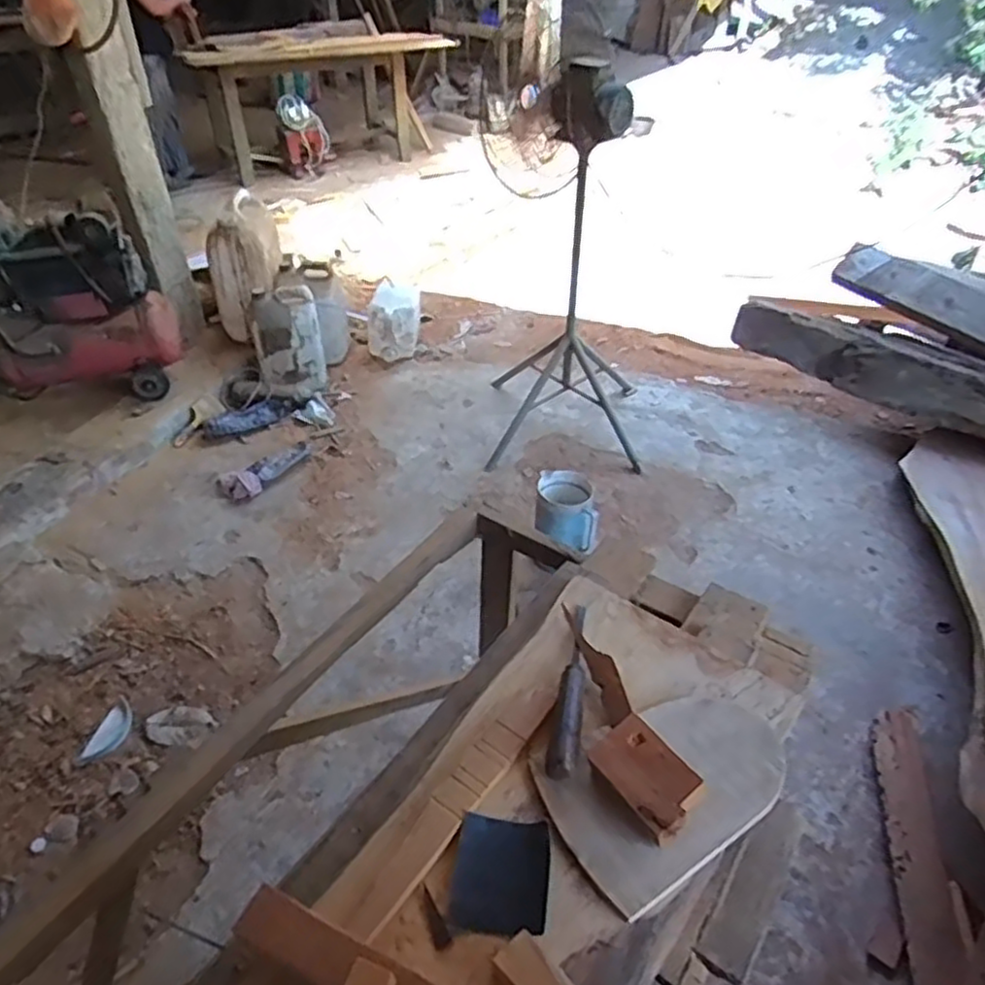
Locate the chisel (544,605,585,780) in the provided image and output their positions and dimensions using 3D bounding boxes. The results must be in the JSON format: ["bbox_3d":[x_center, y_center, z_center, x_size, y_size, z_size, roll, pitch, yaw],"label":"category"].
[{"bbox_3d":[0.087,0.204,0.776,0.028,0.036,0.226,7,39,10],"label":"chisel"}]

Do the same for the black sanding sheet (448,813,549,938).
[{"bbox_3d":[0.008,0.343,0.643,0.082,0.010,0.098,4,39,6],"label":"black sanding sheet"}]

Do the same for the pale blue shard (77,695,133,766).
[{"bbox_3d":[-0.830,0.520,1.560,0.066,0.015,0.161,6,39,8],"label":"pale blue shard"}]

